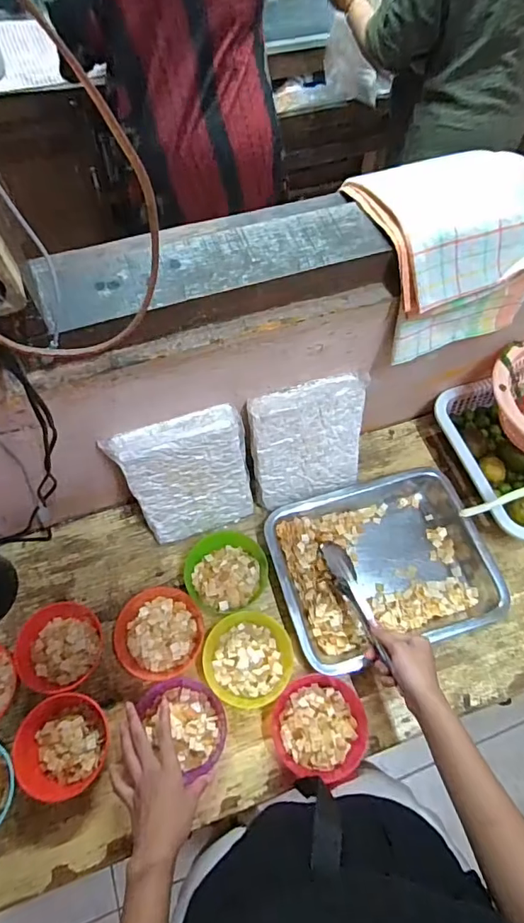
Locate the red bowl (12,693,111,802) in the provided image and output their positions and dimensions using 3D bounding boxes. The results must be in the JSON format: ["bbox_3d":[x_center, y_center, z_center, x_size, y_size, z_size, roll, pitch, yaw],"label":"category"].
[{"bbox_3d":[-0.239,0.347,0.596,0.102,0.048,0.109,1,64,-1],"label":"red bowl"}]

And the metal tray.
[{"bbox_3d":[0.169,0.143,0.708,0.293,0.044,0.246,-16,65,-9],"label":"metal tray"}]

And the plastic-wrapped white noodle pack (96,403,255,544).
[{"bbox_3d":[-0.100,0.028,0.673,0.166,0.207,0.032,-17,49,-11],"label":"plastic-wrapped white noodle pack"}]

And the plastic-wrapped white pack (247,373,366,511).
[{"bbox_3d":[0.064,-0.022,0.695,0.157,0.201,0.026,-16,47,-9],"label":"plastic-wrapped white pack"}]

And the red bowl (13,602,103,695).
[{"bbox_3d":[-0.265,0.247,0.651,0.104,0.049,0.110,1,64,-1],"label":"red bowl"}]

